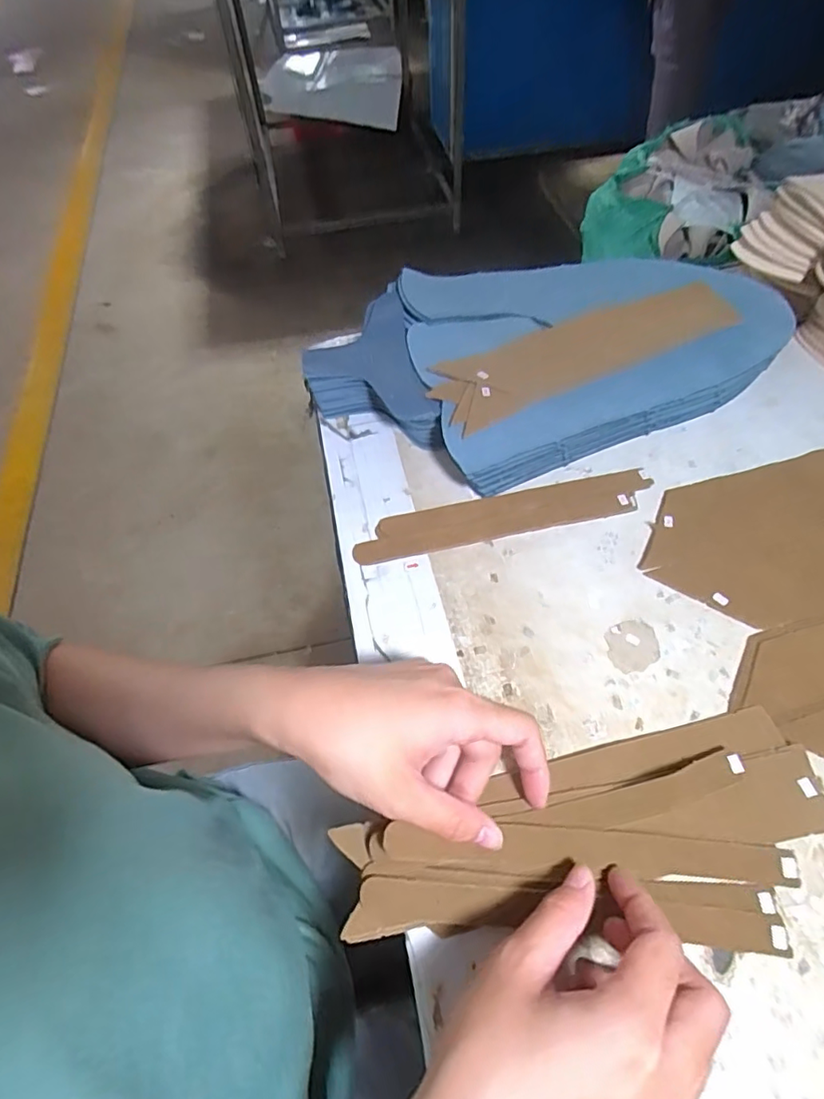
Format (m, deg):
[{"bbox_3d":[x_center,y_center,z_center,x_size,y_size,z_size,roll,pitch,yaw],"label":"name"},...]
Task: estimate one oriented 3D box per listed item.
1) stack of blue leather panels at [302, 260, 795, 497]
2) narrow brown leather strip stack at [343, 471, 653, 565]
[{"bbox_3d":[0.103,-0.162,0.448,0.358,0.040,0.204,-21,59,-9],"label":"stack of blue leather panels"},{"bbox_3d":[0.064,-0.025,0.385,0.207,0.006,0.034,-12,58,-3],"label":"narrow brown leather strip stack"}]

